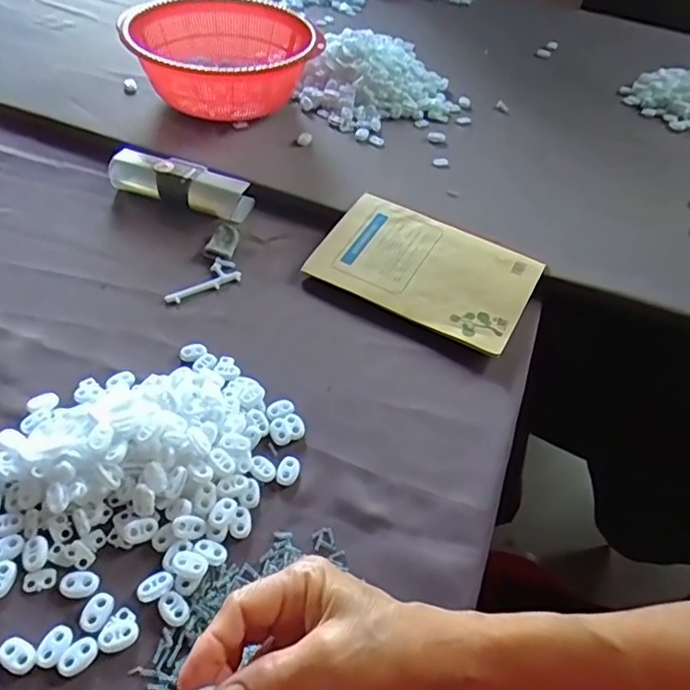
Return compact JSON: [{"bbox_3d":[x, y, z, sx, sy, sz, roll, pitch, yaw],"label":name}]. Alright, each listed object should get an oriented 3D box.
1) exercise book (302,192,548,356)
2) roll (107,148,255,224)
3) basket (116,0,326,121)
[{"bbox_3d":[0.080,-0.076,0.576,0.202,0.011,0.130,26,57,15],"label":"exercise book"},{"bbox_3d":[-0.179,-0.175,0.635,0.154,0.037,0.043,17,49,10],"label":"roll"},{"bbox_3d":[-0.161,-0.361,0.750,0.236,0.101,0.218,3,48,-3],"label":"basket"}]

